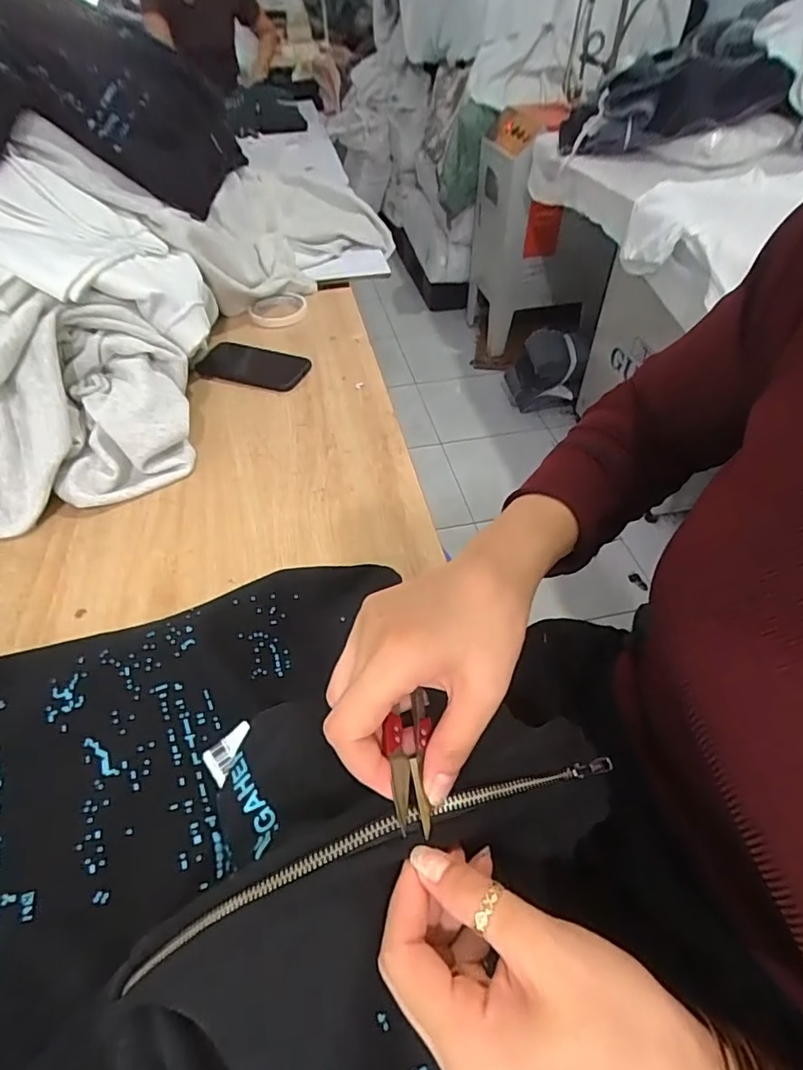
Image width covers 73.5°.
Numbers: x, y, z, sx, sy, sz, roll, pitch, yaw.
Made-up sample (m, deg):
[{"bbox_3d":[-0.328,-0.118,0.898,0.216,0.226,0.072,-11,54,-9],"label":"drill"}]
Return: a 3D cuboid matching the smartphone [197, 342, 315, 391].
[{"bbox_3d":[-0.200,-0.232,0.731,0.144,0.015,0.082,14,54,11],"label":"smartphone"}]

